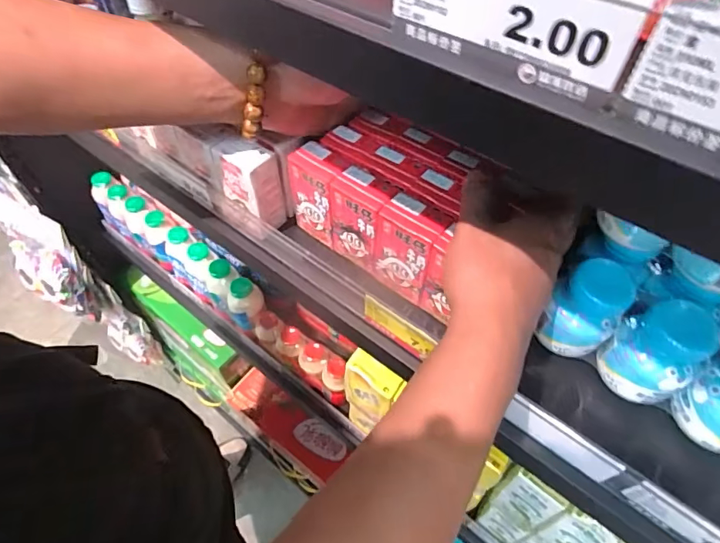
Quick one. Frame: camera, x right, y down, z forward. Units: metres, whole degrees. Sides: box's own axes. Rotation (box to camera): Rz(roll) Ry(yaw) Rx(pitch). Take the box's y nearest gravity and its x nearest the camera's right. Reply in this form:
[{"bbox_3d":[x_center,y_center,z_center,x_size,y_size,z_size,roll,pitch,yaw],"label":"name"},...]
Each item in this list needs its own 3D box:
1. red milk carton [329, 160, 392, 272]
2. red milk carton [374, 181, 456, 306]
[{"bbox_3d":[0.001,-0.046,0.398,0.052,0.080,0.033,31,60,21],"label":"red milk carton"},{"bbox_3d":[0.045,-0.022,0.379,0.050,0.078,0.043,34,61,23],"label":"red milk carton"}]

